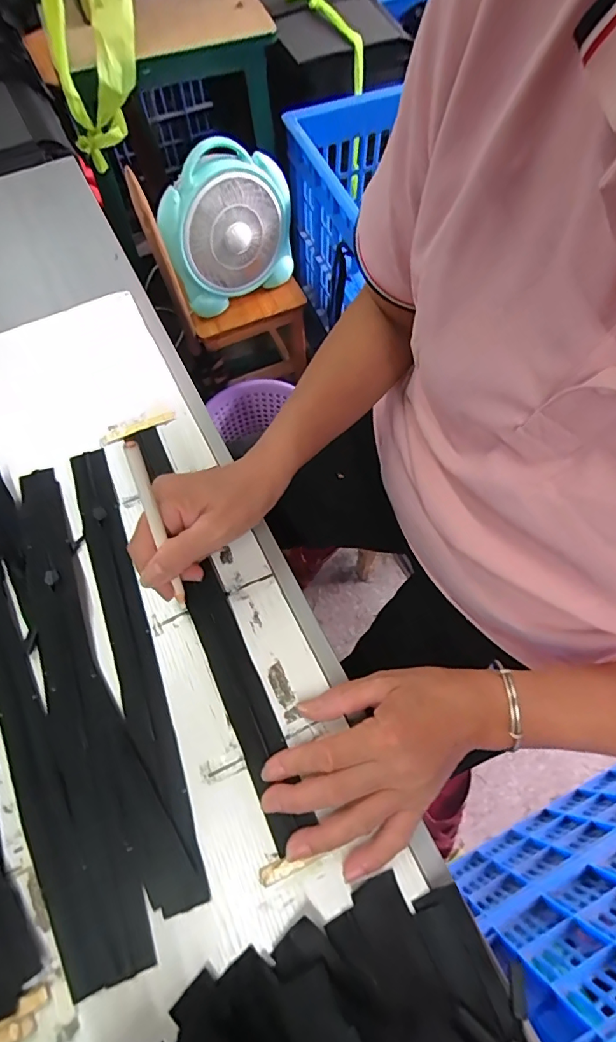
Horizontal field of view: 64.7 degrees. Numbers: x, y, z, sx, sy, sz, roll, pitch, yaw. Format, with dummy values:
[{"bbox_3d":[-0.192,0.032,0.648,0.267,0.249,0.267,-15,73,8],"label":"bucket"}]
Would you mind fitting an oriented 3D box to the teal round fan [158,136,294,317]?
[{"bbox_3d":[-0.140,-0.517,0.858,0.241,0.222,0.086,-32,69,-13],"label":"teal round fan"}]

